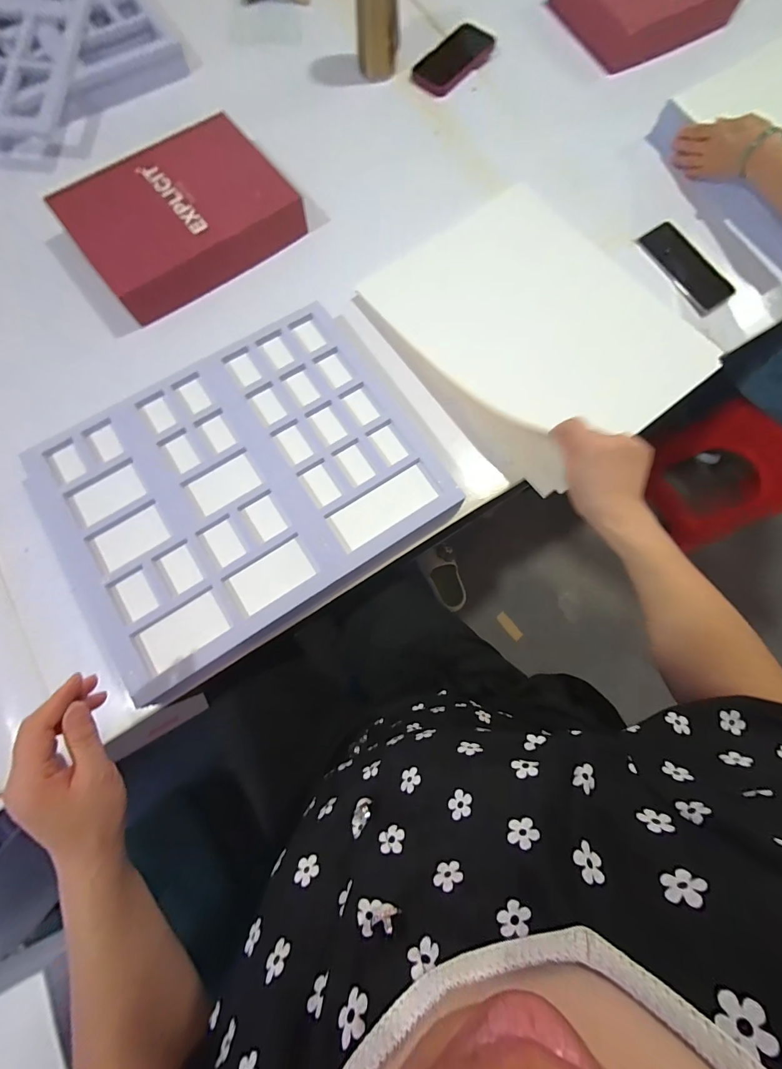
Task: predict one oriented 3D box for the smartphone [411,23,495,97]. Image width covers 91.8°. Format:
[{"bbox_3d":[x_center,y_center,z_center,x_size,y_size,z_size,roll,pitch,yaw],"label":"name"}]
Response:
[{"bbox_3d":[0.114,-0.869,0.690,0.079,0.016,0.165,37,79,6],"label":"smartphone"}]

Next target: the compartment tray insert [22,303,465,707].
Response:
[{"bbox_3d":[-0.189,-0.062,0.476,0.440,0.048,0.347,-33,78,-7],"label":"compartment tray insert"}]

